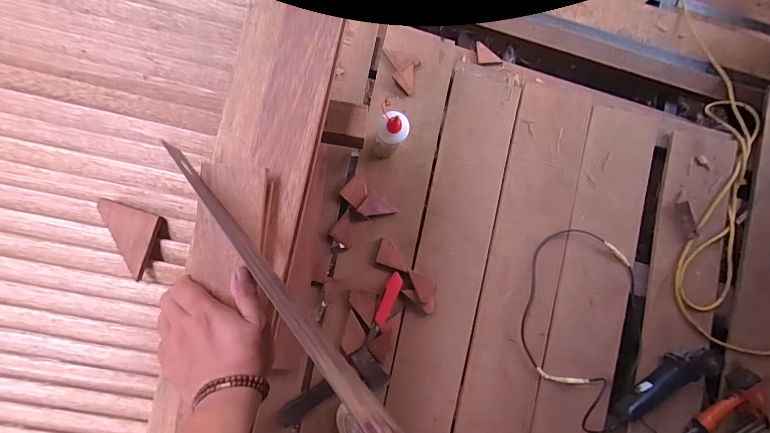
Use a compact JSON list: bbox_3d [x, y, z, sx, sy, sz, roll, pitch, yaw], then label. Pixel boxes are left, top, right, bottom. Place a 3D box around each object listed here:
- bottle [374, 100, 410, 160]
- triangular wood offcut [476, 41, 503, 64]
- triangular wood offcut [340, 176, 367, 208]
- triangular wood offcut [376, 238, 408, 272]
[{"bbox_3d":[0.012,-0.176,0.819,0.068,0.214,0.073,27,90,-4],"label":"bottle"},{"bbox_3d":[0.286,-0.448,1.012,0.068,0.013,0.060,-5,89,-5],"label":"triangular wood offcut"},{"bbox_3d":[-0.071,-0.061,0.913,0.056,0.009,0.063,42,86,-3],"label":"triangular wood offcut"},{"bbox_3d":[0.023,0.097,0.925,0.082,0.006,0.063,18,88,-4],"label":"triangular wood offcut"}]

